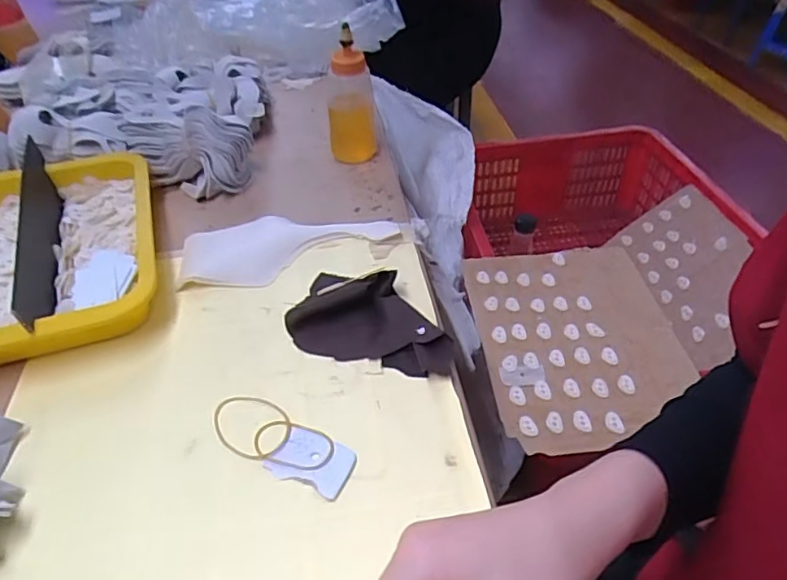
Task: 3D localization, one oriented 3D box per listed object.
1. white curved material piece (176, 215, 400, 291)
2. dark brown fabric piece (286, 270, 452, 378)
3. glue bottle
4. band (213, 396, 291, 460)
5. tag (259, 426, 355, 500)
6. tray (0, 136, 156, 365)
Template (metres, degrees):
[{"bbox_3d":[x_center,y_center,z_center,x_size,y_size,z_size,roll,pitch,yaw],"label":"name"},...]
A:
[{"bbox_3d":[-0.097,-0.041,0.534,0.199,0.010,0.085,-6,41,-4],"label":"white curved material piece"},{"bbox_3d":[-0.014,0.017,0.454,0.131,0.032,0.085,12,43,15],"label":"dark brown fabric piece"},{"bbox_3d":[-0.046,-0.205,0.631,0.048,0.133,0.049,1,41,3],"label":"glue bottle"},{"bbox_3d":[-0.096,0.090,0.388,0.057,0.005,0.044,24,47,28],"label":"band"},{"bbox_3d":[-0.052,0.108,0.370,0.053,0.004,0.038,19,45,23],"label":"tag"},{"bbox_3d":[-0.321,-0.031,0.506,0.213,0.054,0.263,-15,43,-15],"label":"tray"}]

